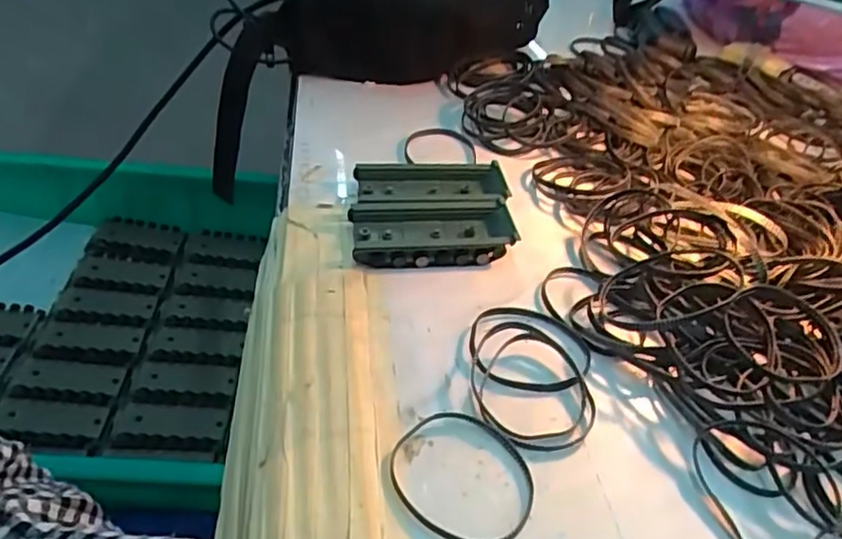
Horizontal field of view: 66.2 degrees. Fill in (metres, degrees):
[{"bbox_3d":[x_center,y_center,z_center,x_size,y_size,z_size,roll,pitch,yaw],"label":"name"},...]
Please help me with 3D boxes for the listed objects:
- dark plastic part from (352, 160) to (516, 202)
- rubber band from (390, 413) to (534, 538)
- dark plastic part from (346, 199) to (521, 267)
[{"bbox_3d":[0.006,-0.057,0.433,0.098,0.017,0.043,2,42,-4],"label":"dark plastic part"},{"bbox_3d":[0.019,0.090,0.284,0.064,0.005,0.058,31,48,25],"label":"rubber band"},{"bbox_3d":[0.007,-0.024,0.401,0.098,0.017,0.048,-1,43,-8],"label":"dark plastic part"}]

